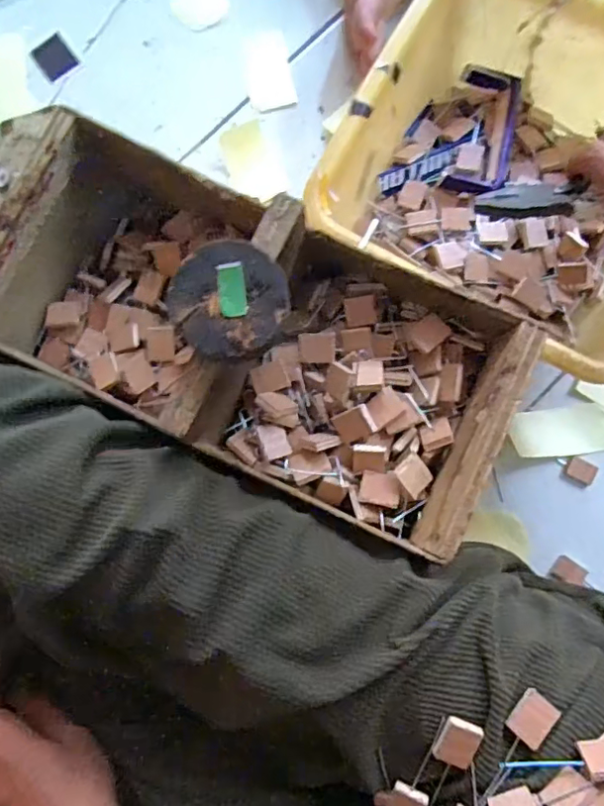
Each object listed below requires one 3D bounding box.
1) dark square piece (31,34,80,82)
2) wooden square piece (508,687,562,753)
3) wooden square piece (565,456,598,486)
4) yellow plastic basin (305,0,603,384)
[{"bbox_3d":[-0.249,-0.349,0.574,0.036,0.004,0.042,-39,83,-4],"label":"dark square piece"},{"bbox_3d":[0.125,0.170,0.305,0.020,0.004,0.024,40,85,6],"label":"wooden square piece"},{"bbox_3d":[0.246,0.060,0.497,0.024,0.004,0.020,26,84,5],"label":"wooden square piece"},{"bbox_3d":[0.172,-0.173,0.465,0.269,0.133,0.269,31,84,5],"label":"yellow plastic basin"}]

